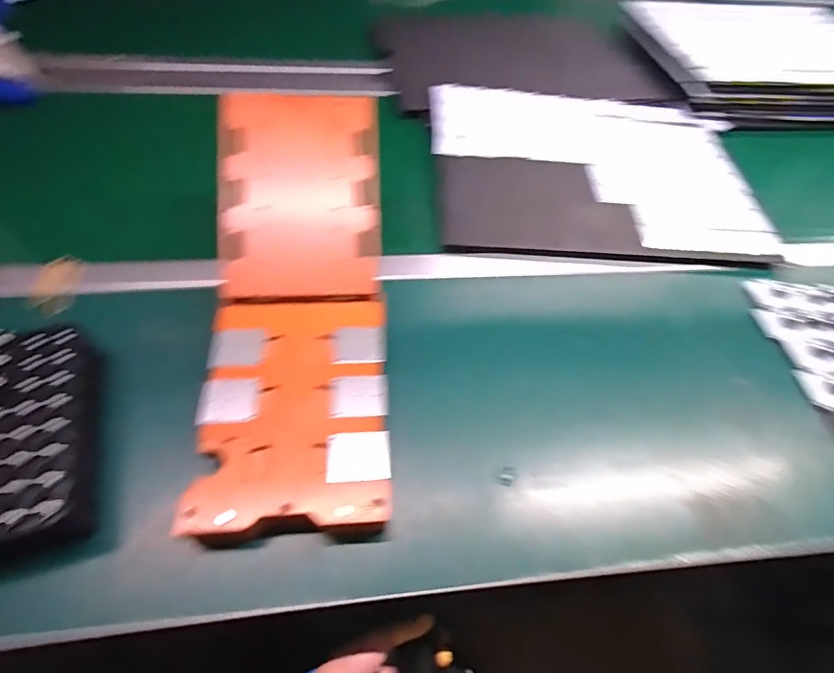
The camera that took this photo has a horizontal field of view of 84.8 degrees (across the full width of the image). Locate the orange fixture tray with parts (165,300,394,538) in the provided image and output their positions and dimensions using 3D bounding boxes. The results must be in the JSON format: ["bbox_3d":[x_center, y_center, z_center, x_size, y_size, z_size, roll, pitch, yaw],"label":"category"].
[{"bbox_3d":[-0.119,0.069,0.455,0.176,0.045,0.239,2,54,-9],"label":"orange fixture tray with parts"}]

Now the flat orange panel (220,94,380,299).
[{"bbox_3d":[-0.131,-0.157,0.515,0.171,0.013,0.222,-1,91,-7],"label":"flat orange panel"}]

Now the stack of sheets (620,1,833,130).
[{"bbox_3d":[0.706,-0.570,0.913,0.498,0.062,0.389,-3,55,-12],"label":"stack of sheets"}]

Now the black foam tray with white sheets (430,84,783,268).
[{"bbox_3d":[0.276,-0.259,0.715,0.490,0.022,0.350,2,62,-5],"label":"black foam tray with white sheets"}]

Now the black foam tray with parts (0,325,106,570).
[{"bbox_3d":[-0.344,0.086,0.403,0.116,0.073,0.200,-11,58,-17],"label":"black foam tray with parts"}]

